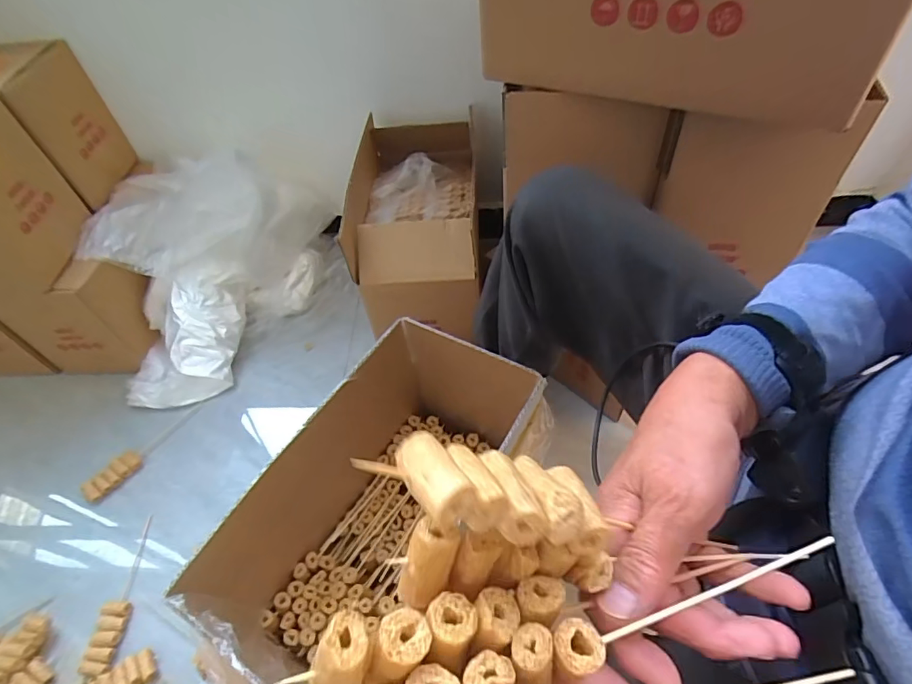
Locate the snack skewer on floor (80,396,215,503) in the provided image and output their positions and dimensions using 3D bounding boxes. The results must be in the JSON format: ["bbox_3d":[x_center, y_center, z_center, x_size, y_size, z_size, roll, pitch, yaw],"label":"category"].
[{"bbox_3d":[-0.544,0.189,0.895,0.046,0.022,0.246,36,63,27],"label":"snack skewer on floor"}]

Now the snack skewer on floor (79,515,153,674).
[{"bbox_3d":[-0.493,0.367,0.743,0.035,0.018,0.210,-2,52,3],"label":"snack skewer on floor"}]

